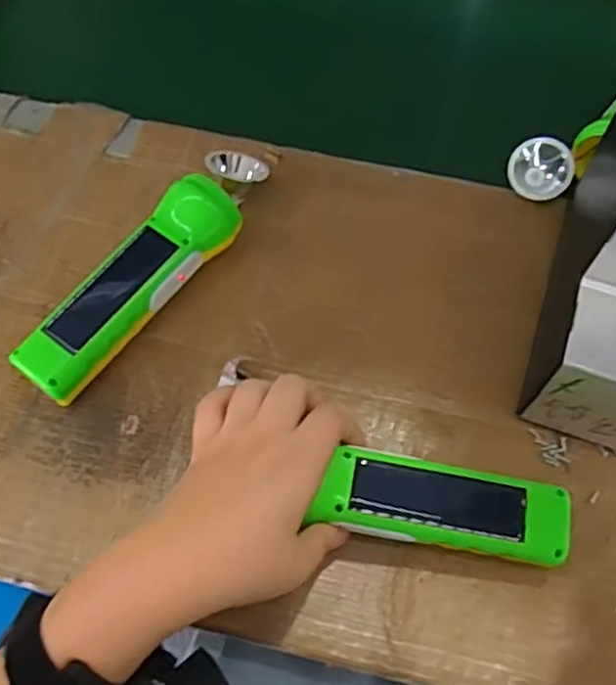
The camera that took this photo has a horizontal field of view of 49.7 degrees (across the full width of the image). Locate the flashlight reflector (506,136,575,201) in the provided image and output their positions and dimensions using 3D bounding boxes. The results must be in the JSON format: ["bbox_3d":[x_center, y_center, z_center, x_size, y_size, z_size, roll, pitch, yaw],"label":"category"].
[{"bbox_3d":[0.170,-0.129,0.484,0.045,0.043,0.030,13,39,23],"label":"flashlight reflector"}]

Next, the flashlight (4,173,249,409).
[{"bbox_3d":[-0.109,-0.034,0.417,0.040,0.044,0.163,35,67,16],"label":"flashlight"}]

